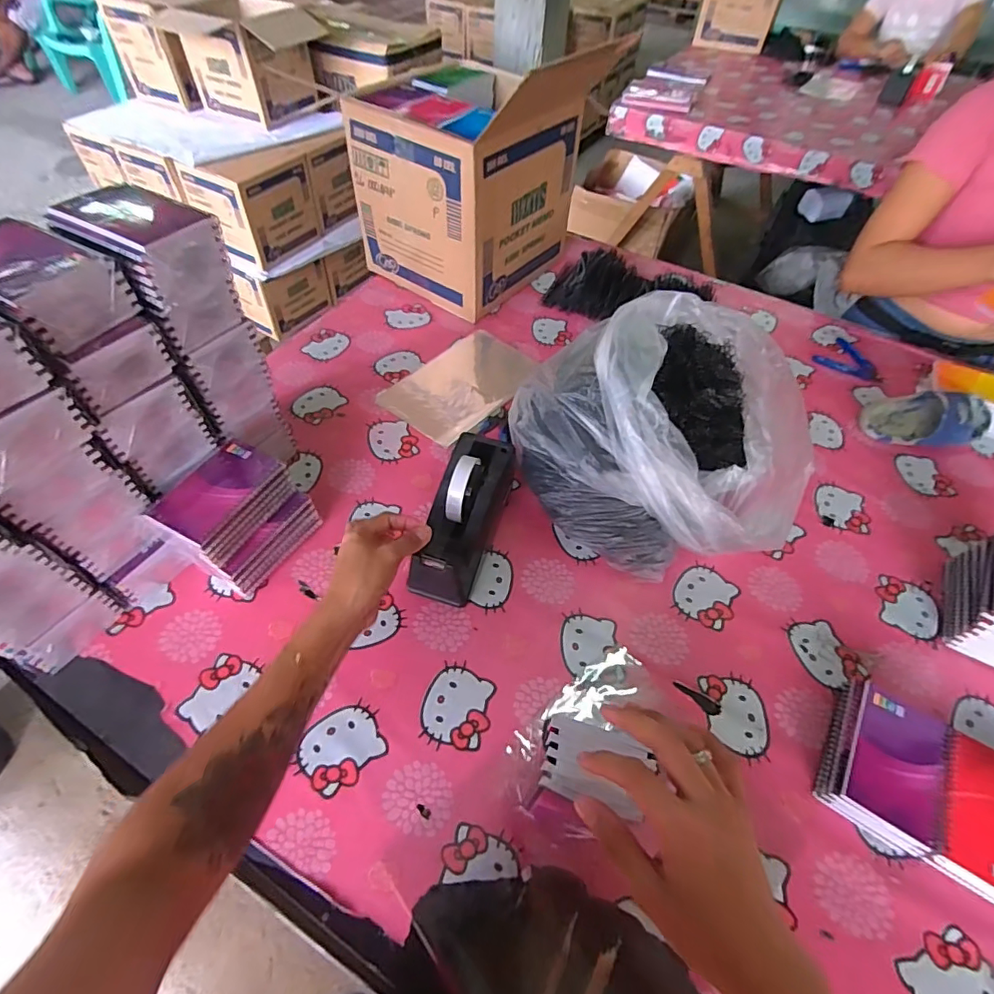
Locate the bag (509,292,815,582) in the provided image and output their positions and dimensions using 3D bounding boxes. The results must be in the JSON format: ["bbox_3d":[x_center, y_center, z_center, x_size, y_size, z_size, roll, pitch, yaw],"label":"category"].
[{"bbox_3d":[0.216,-0.077,0.677,0.342,0.213,0.290,-13,55,-12],"label":"bag"}]

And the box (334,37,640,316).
[{"bbox_3d":[-0.050,-0.574,0.964,0.315,0.331,0.303,32,59,20],"label":"box"}]

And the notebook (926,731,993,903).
[{"bbox_3d":[0.482,0.313,0.508,0.099,0.032,0.141,28,57,17],"label":"notebook"}]

